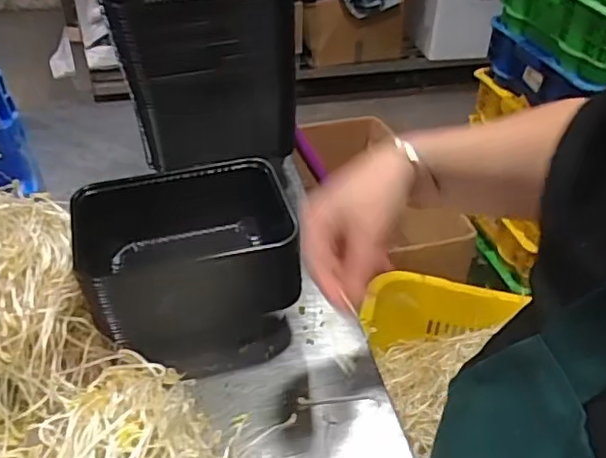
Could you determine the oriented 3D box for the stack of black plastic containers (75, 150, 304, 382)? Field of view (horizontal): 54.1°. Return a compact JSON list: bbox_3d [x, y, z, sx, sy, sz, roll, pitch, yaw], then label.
[{"bbox_3d":[-0.101,0.040,0.544,0.182,0.145,0.120,-9,39,-13],"label":"stack of black plastic containers"}]

